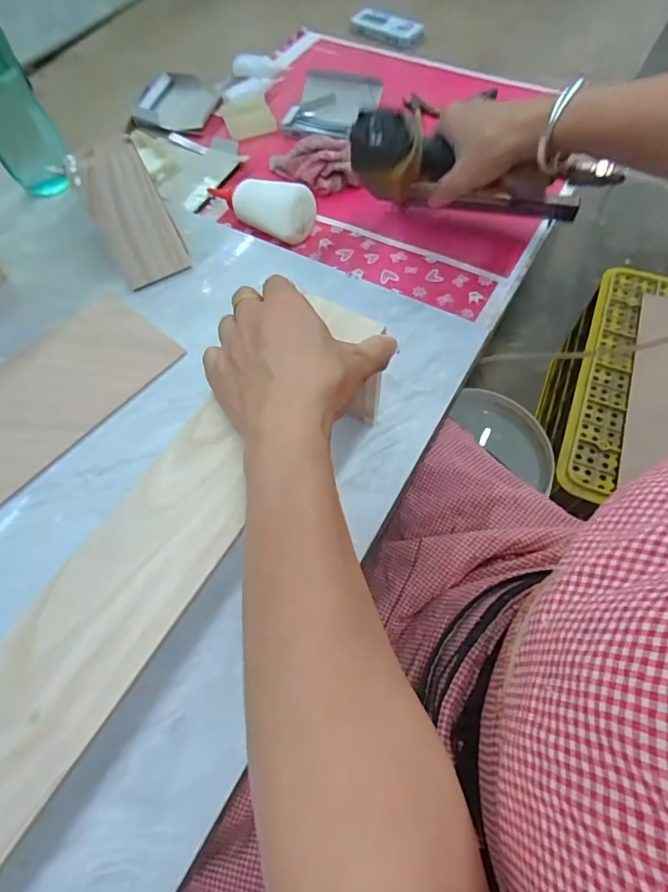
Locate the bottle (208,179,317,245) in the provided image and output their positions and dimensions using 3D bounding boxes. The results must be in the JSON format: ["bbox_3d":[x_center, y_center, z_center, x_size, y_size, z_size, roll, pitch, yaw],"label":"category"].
[{"bbox_3d":[-0.098,-0.310,0.597,0.160,0.049,0.057,30,67,17],"label":"bottle"}]

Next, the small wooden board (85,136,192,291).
[{"bbox_3d":[-0.224,-0.257,0.527,0.073,0.012,0.142,-31,109,-19],"label":"small wooden board"}]

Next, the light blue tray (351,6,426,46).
[{"bbox_3d":[0.092,-0.738,0.837,0.132,0.032,0.031,28,66,15],"label":"light blue tray"}]

